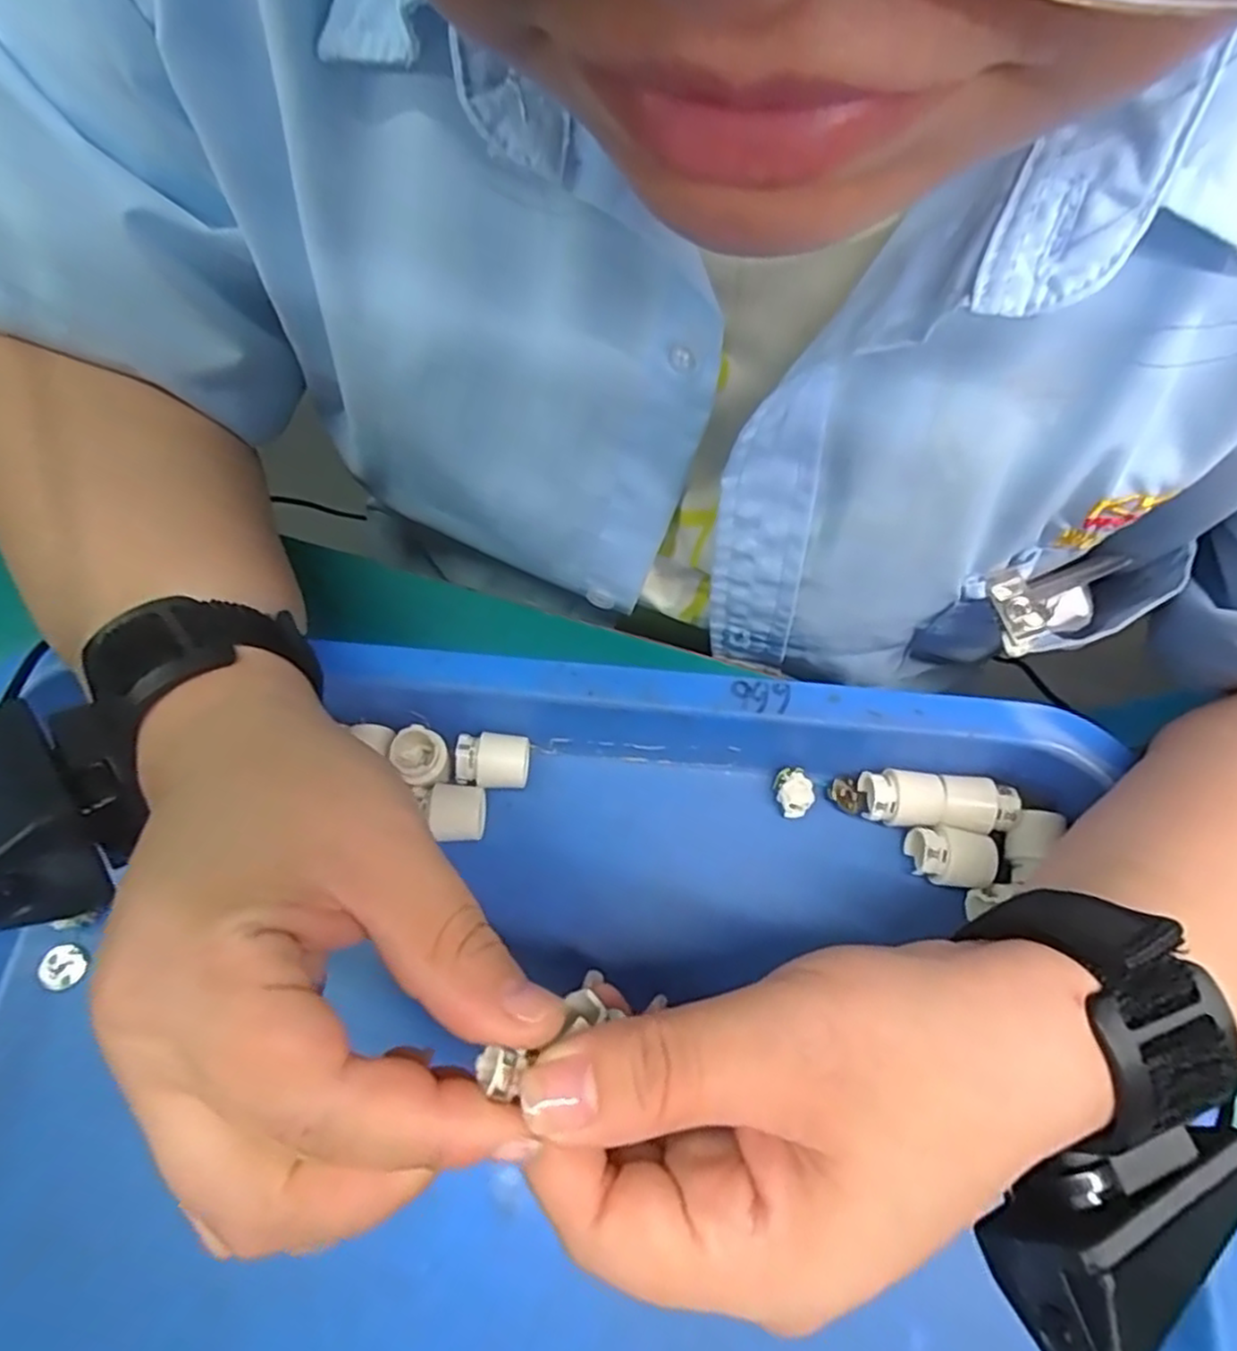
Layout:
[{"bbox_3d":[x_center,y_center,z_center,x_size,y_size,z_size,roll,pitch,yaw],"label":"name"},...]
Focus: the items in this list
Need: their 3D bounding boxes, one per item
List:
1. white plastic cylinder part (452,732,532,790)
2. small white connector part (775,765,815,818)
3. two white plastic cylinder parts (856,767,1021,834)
[{"bbox_3d":[-0.048,0.034,0.279,0.027,0.018,0.021,1,71,3],"label":"white plastic cylinder part"},{"bbox_3d":[0.068,0.046,0.279,0.014,0.013,0.018,-20,71,-5],"label":"small white connector part"},{"bbox_3d":[0.121,0.049,0.273,0.053,0.020,0.020,5,71,4],"label":"two white plastic cylinder parts"}]

